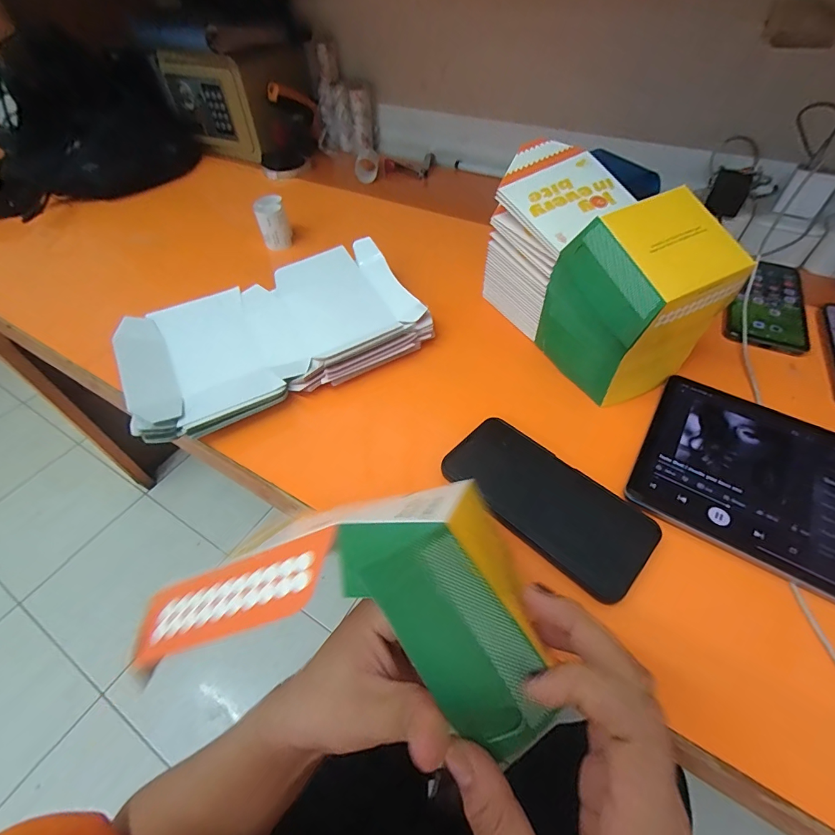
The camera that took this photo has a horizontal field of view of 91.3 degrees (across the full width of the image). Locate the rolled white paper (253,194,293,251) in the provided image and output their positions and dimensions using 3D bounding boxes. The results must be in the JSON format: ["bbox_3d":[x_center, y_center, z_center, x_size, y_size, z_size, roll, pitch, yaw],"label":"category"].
[{"bbox_3d":[-0.216,-0.291,0.613,0.043,0.061,0.048,-12,51,-8],"label":"rolled white paper"}]

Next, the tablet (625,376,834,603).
[{"bbox_3d":[0.320,0.061,0.331,0.249,0.005,0.172,27,58,22],"label":"tablet"}]

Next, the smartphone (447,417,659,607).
[{"bbox_3d":[0.103,0.064,0.331,0.163,0.010,0.084,35,61,26],"label":"smartphone"}]

